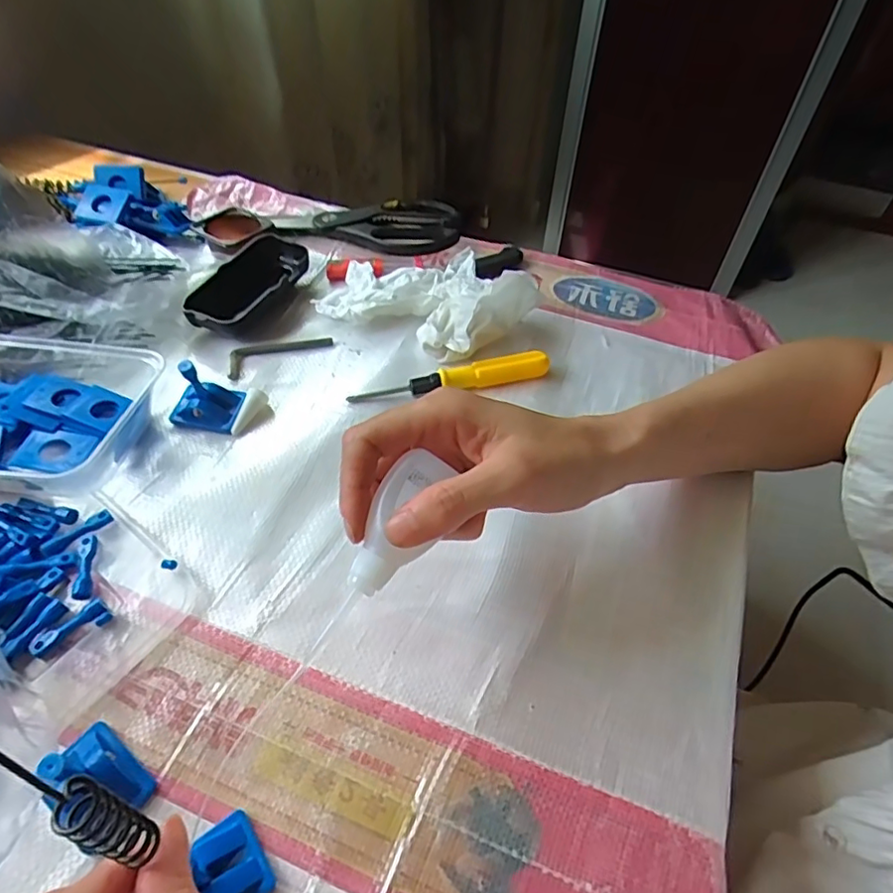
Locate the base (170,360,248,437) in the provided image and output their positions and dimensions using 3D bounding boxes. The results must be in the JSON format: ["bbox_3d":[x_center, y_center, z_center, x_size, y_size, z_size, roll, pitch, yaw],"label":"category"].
[{"bbox_3d":[-0.159,-0.036,0.384,0.041,0.041,0.030,14,52,8],"label":"base"}]

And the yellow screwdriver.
[{"bbox_3d":[0.004,-0.047,0.412,0.141,0.019,0.015,-12,53,-12],"label":"yellow screwdriver"}]

